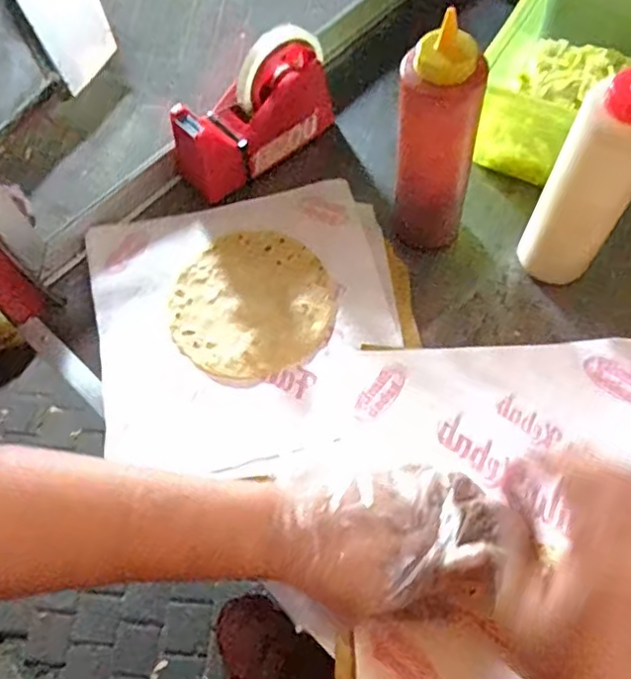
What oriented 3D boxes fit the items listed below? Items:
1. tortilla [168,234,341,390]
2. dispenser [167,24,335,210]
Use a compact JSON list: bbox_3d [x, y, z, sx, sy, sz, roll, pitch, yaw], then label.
[{"bbox_3d":[-0.056,-0.033,0.535,0.138,0.005,0.144,-1,67,2],"label":"tortilla"},{"bbox_3d":[-0.060,-0.212,0.564,0.167,0.099,0.063,-40,71,-14],"label":"dispenser"}]

